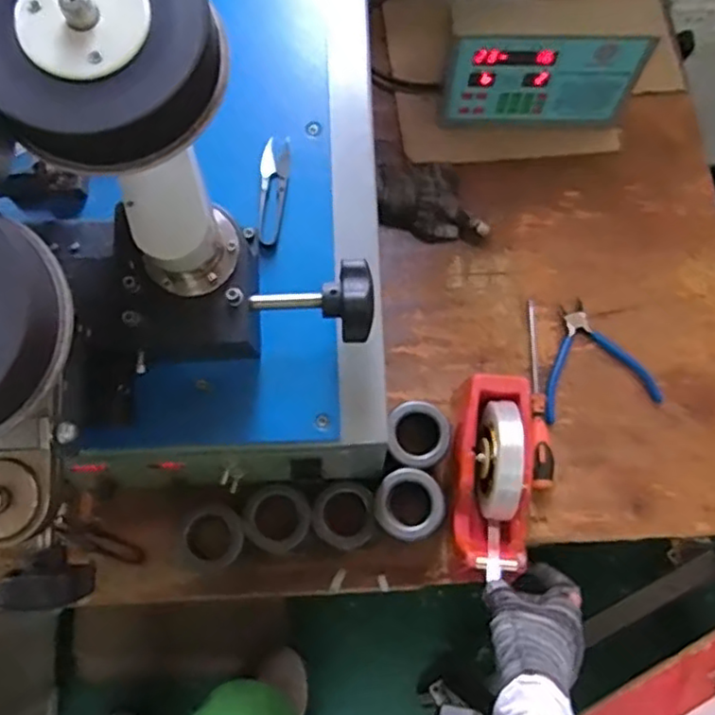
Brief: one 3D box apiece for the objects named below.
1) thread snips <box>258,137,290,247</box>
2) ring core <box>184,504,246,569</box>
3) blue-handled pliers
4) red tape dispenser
[{"bbox_3d":[-0.073,-0.147,0.573,0.025,0.009,0.102,0,73,0],"label":"thread snips"},{"bbox_3d":[-0.150,0.188,0.683,0.062,0.024,0.061,0,73,0],"label":"ring core"},{"bbox_3d":[0.267,-0.002,0.752,0.134,0.009,0.135,-10,73,-3],"label":"blue-handled pliers"},{"bbox_3d":[0.140,0.115,0.644,0.089,0.096,0.187,4,79,1],"label":"red tape dispenser"}]

